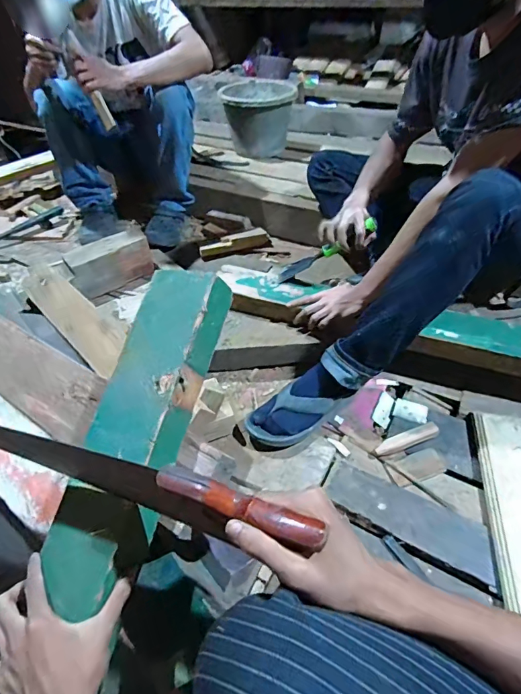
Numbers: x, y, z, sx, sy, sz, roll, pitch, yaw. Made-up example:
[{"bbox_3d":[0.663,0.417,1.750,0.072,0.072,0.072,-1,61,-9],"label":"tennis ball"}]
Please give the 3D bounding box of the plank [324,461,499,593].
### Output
[{"bbox_3d":[0.267,0.307,0.757,0.296,0.013,0.092,23,53,22],"label":"plank"}]

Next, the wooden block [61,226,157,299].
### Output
[{"bbox_3d":[-0.437,-0.249,1.219,0.223,0.128,0.105,-26,52,-20],"label":"wooden block"}]

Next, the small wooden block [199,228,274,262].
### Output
[{"bbox_3d":[-0.079,-0.331,1.347,0.231,0.053,0.047,-12,49,-8],"label":"small wooden block"}]

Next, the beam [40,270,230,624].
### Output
[{"bbox_3d":[-0.217,0.308,0.429,0.111,0.045,0.883,13,72,14],"label":"beam"}]

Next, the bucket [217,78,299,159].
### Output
[{"bbox_3d":[-0.006,-0.870,1.592,0.268,0.221,0.268,-1,48,2],"label":"bucket"}]

